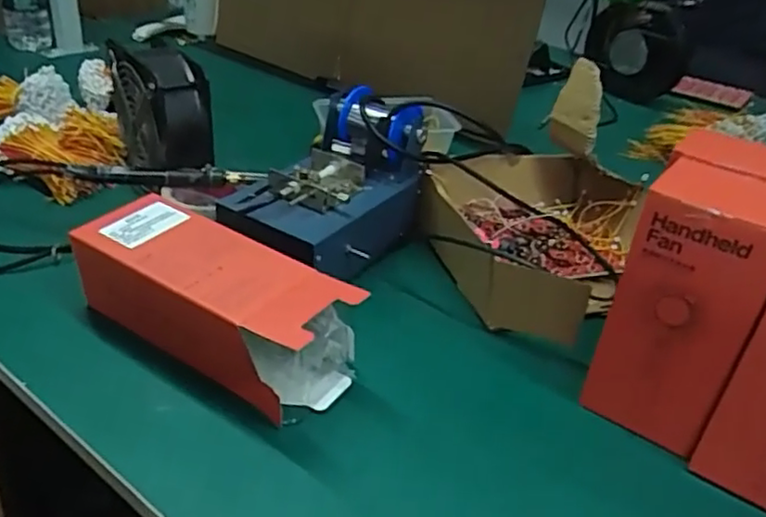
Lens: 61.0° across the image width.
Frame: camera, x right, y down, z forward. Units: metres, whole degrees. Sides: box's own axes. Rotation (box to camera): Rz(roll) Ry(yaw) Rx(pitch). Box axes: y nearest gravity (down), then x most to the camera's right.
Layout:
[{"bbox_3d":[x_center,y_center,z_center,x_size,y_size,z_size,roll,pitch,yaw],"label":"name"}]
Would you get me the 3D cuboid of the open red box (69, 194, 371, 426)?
[{"bbox_3d":[-0.130,0.032,0.510,0.226,0.081,0.082,23,37,26],"label":"open red box"}]

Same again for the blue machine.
[{"bbox_3d":[-0.052,-0.065,0.629,0.139,0.133,0.212,19,35,21],"label":"blue machine"}]

